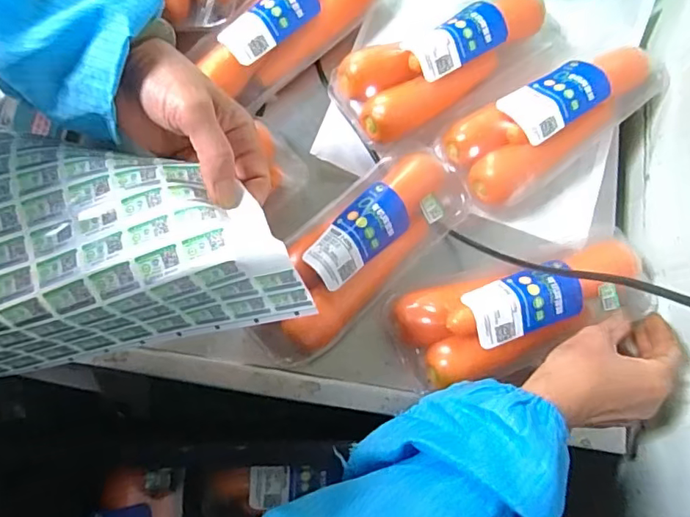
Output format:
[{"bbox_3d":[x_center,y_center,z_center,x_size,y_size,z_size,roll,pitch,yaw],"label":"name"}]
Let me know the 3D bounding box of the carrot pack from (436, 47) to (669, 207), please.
[{"bbox_3d":[0.203,-0.140,0.522,0.230,0.058,0.094,-34,80,-8],"label":"carrot pack"}]

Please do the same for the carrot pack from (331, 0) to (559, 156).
[{"bbox_3d":[0.108,-0.195,0.527,0.237,0.048,0.099,-26,79,-7],"label":"carrot pack"}]

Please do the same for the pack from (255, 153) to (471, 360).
[{"bbox_3d":[0.010,-0.006,0.484,0.230,0.062,0.090,-43,82,-10],"label":"pack"}]

